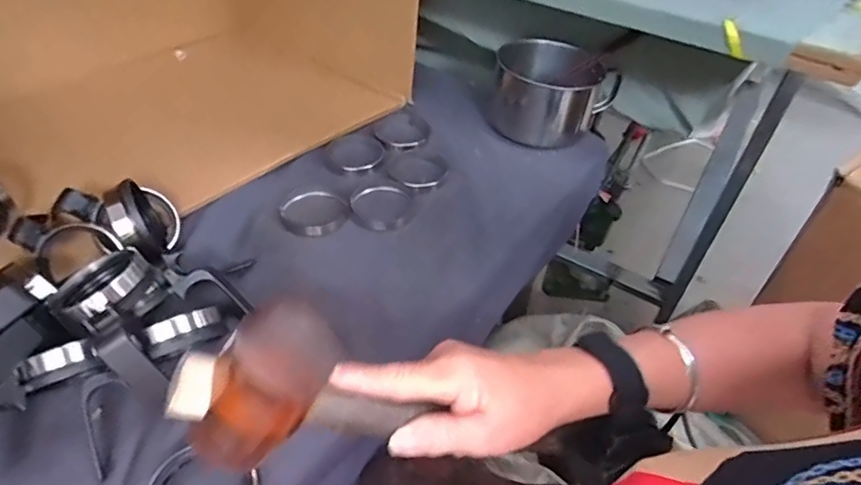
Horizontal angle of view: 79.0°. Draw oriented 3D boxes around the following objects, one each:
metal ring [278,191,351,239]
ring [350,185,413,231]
[{"bbox_3d":[-0.125,-0.033,0.563,0.070,0.015,0.061,-12,46,-16],"label":"metal ring"},{"bbox_3d":[-0.053,-0.041,0.574,0.065,0.019,0.065,2,44,-2],"label":"ring"}]

